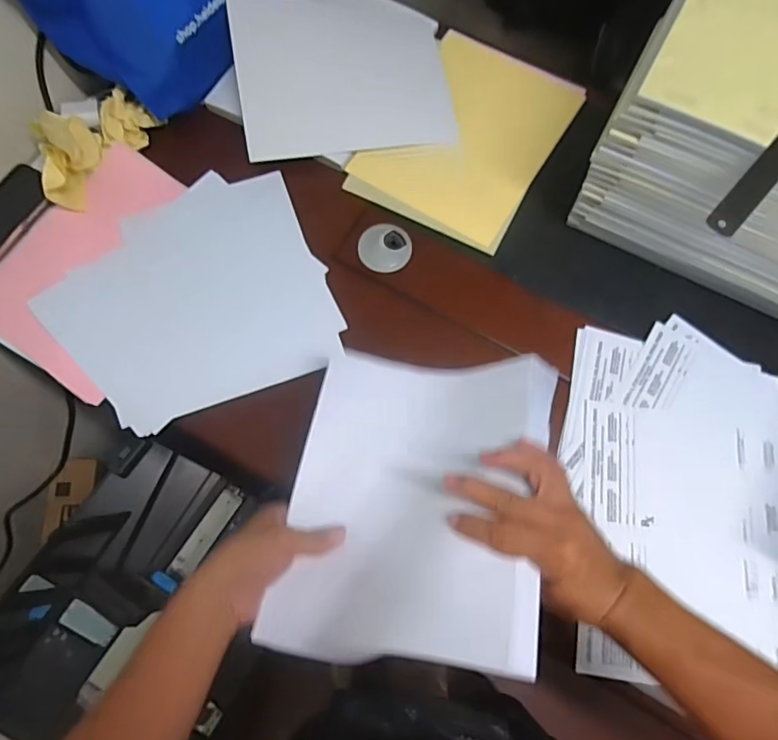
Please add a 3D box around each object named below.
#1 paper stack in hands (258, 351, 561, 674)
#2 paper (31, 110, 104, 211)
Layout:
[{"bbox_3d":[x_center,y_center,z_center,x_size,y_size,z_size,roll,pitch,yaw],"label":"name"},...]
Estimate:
[{"bbox_3d":[0.026,0.111,0.474,0.219,0.064,0.271,10,72,3],"label":"paper stack in hands"},{"bbox_3d":[-0.405,-0.275,0.650,0.051,0.069,0.117,-4,72,-2],"label":"paper"}]

